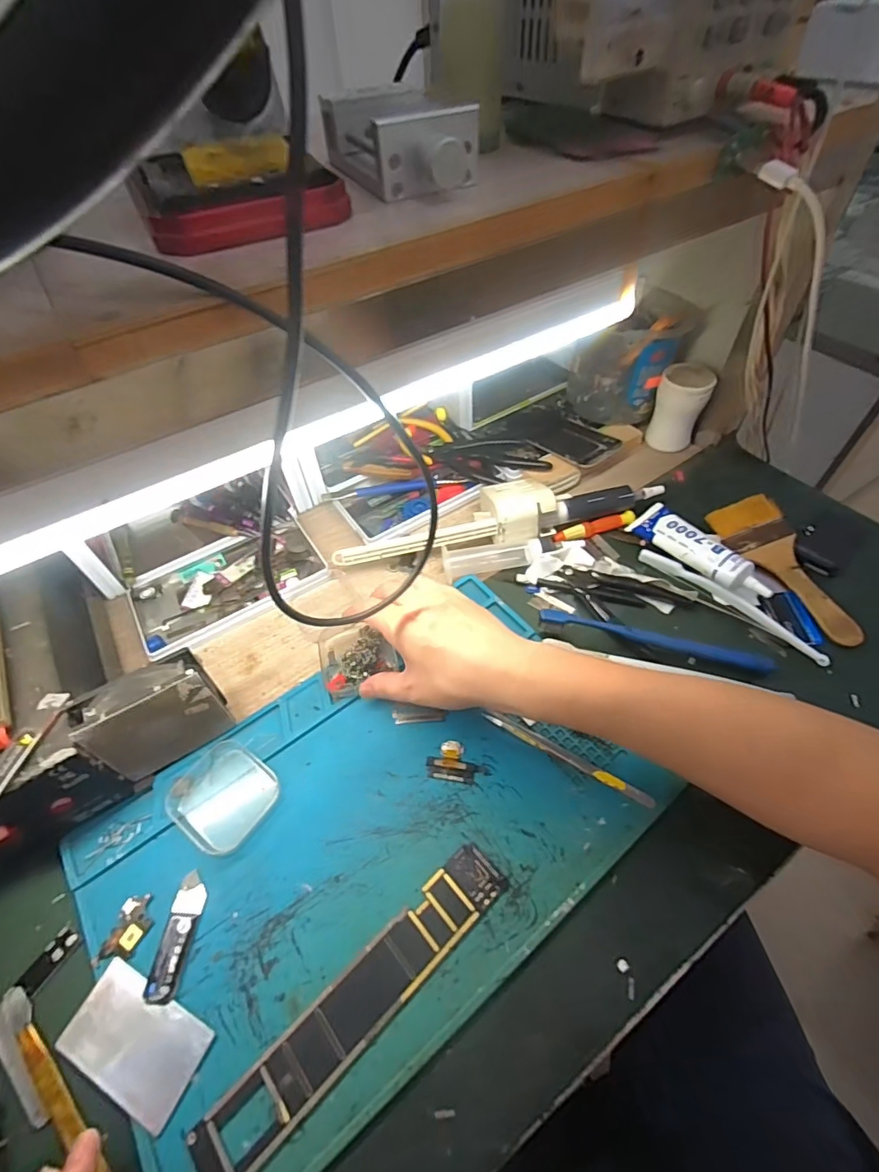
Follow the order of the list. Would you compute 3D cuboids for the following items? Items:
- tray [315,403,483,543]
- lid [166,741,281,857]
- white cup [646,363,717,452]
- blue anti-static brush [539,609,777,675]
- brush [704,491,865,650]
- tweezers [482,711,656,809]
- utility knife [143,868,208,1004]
[{"bbox_3d":[-0.042,-0.141,0.572,0.177,0.041,0.161,-27,55,-17],"label":"tray"},{"bbox_3d":[-0.158,0.151,0.363,0.069,0.012,0.063,26,58,22],"label":"lid"},{"bbox_3d":[0.269,-0.196,0.564,0.052,0.085,0.046,19,55,18],"label":"white cup"},{"bbox_3d":[0.175,0.048,0.417,0.181,0.022,0.017,12,53,12],"label":"blue anti-static brush"},{"bbox_3d":[0.319,-0.020,0.453,0.061,0.023,0.158,-13,52,-7],"label":"brush"},{"bbox_3d":[0.093,0.125,0.368,0.129,0.006,0.009,25,57,21],"label":"tweezers"},{"bbox_3d":[-0.163,0.217,0.312,0.020,0.005,0.066,1,52,4],"label":"utility knife"}]

